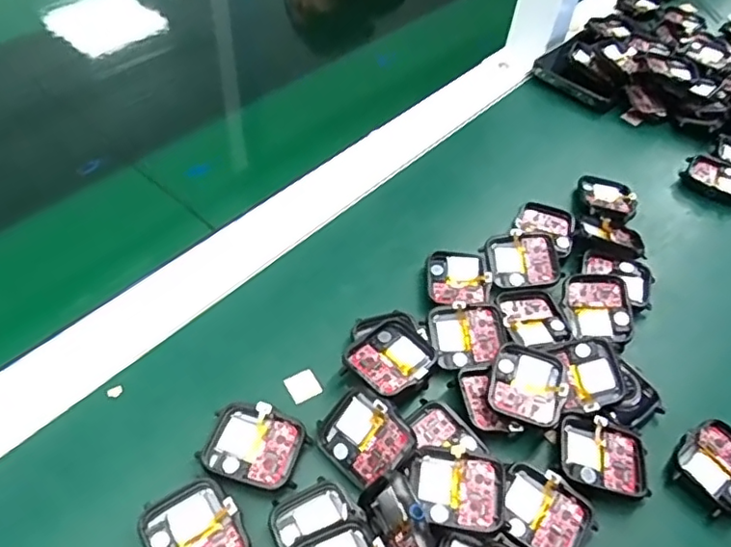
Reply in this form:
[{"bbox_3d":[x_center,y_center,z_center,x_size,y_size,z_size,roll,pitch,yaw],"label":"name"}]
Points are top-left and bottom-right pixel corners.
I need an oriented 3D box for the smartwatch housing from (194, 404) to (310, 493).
[{"bbox_3d":[-0.053,0.082,0.279,0.044,0.009,0.037,15,50,8],"label":"smartwatch housing"}]

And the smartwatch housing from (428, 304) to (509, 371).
[{"bbox_3d":[0.058,0.033,0.324,0.041,0.009,0.034,-8,51,-12],"label":"smartwatch housing"}]

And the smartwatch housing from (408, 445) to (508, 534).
[{"bbox_3d":[0.041,0.097,0.265,0.042,0.010,0.033,8,50,1],"label":"smartwatch housing"}]

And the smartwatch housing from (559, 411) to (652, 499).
[{"bbox_3d":[0.118,0.091,0.292,0.043,0.012,0.035,14,50,7],"label":"smartwatch housing"}]

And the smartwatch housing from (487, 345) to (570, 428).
[{"bbox_3d":[0.084,0.057,0.304,0.037,0.011,0.043,17,51,9],"label":"smartwatch housing"}]

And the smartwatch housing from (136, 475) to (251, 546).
[{"bbox_3d":[-0.072,0.113,0.251,0.038,0.007,0.044,-26,57,-25],"label":"smartwatch housing"}]

